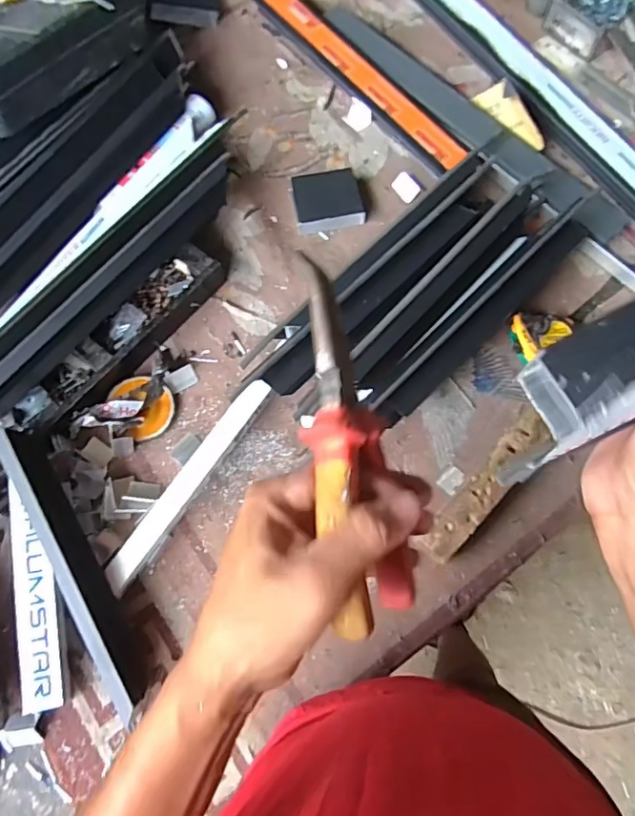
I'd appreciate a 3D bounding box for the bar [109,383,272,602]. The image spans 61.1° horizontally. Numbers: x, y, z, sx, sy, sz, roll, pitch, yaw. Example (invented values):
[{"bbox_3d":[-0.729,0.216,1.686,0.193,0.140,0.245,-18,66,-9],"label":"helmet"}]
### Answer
[{"bbox_3d":[-0.138,0.077,0.597,0.027,0.023,0.266,32,74,12],"label":"bar"}]

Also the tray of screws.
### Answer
[{"bbox_3d":[-0.252,-0.083,0.674,0.096,0.039,0.317,39,76,14],"label":"tray of screws"}]

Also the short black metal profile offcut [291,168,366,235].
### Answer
[{"bbox_3d":[0.014,-0.282,0.734,0.090,0.035,0.070,-8,73,-1],"label":"short black metal profile offcut"}]

